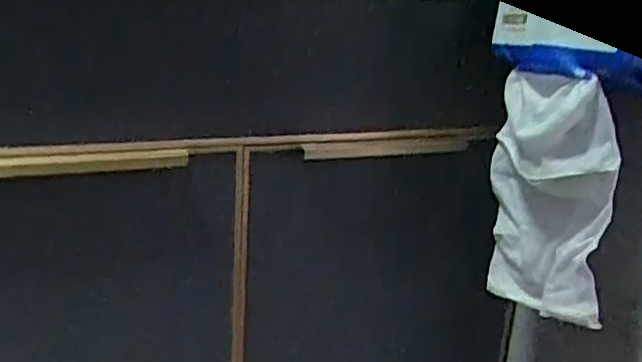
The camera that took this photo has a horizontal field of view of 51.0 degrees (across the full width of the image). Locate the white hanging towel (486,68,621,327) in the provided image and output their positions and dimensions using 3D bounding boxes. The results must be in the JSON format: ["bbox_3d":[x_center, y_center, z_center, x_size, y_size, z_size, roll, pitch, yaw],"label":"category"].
[{"bbox_3d":[0.229,0.020,0.692,0.050,0.256,0.154,-5,21,-24],"label":"white hanging towel"}]

